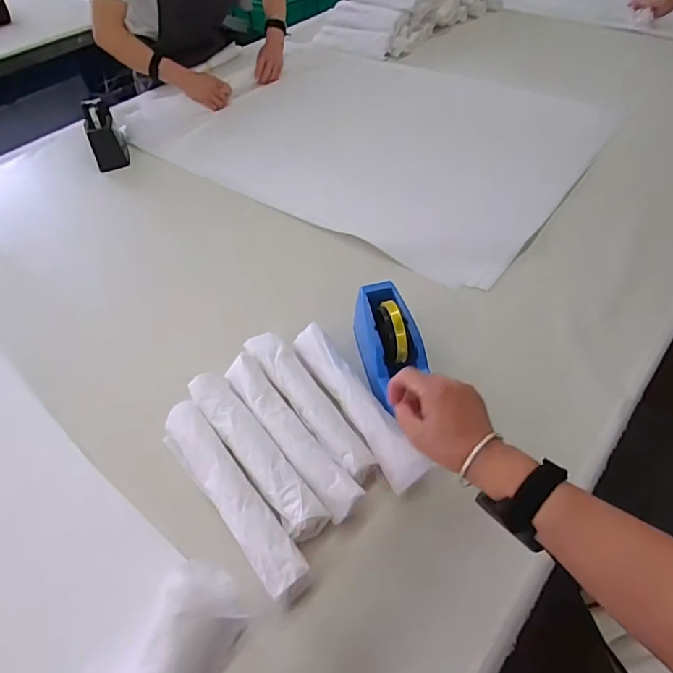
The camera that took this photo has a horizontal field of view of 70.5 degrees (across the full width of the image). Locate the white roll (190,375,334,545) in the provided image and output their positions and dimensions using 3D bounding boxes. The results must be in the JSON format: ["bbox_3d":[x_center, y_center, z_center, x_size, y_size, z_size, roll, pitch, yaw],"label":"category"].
[{"bbox_3d":[-0.111,0.148,0.621,0.059,0.048,0.266,-33,55,-21],"label":"white roll"}]

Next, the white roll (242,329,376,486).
[{"bbox_3d":[-0.041,0.088,0.651,0.057,0.040,0.256,-30,54,-19],"label":"white roll"}]

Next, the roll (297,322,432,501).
[{"bbox_3d":[0.021,0.084,0.638,0.052,0.042,0.269,-28,53,-18],"label":"roll"}]

